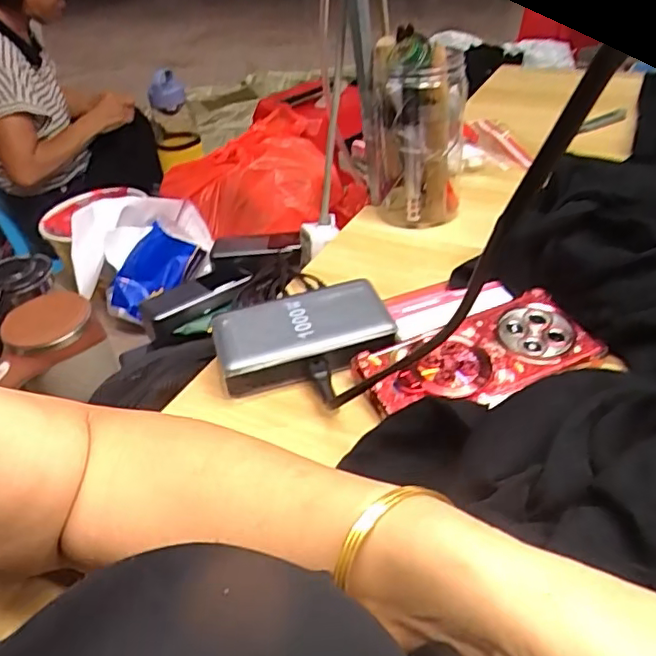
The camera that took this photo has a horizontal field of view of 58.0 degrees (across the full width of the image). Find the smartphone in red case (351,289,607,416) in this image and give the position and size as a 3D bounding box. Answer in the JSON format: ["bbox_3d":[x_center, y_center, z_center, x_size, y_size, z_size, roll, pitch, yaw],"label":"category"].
[{"bbox_3d":[0.105,0.018,0.412,0.161,0.017,0.070,-19,40,-15],"label":"smartphone in red case"}]

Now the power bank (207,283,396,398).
[{"bbox_3d":[-0.018,0.009,0.443,0.127,0.030,0.075,-15,39,-11],"label":"power bank"}]

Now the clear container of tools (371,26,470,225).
[{"bbox_3d":[0.082,-0.184,0.565,0.091,0.164,0.082,-1,39,7],"label":"clear container of tools"}]

